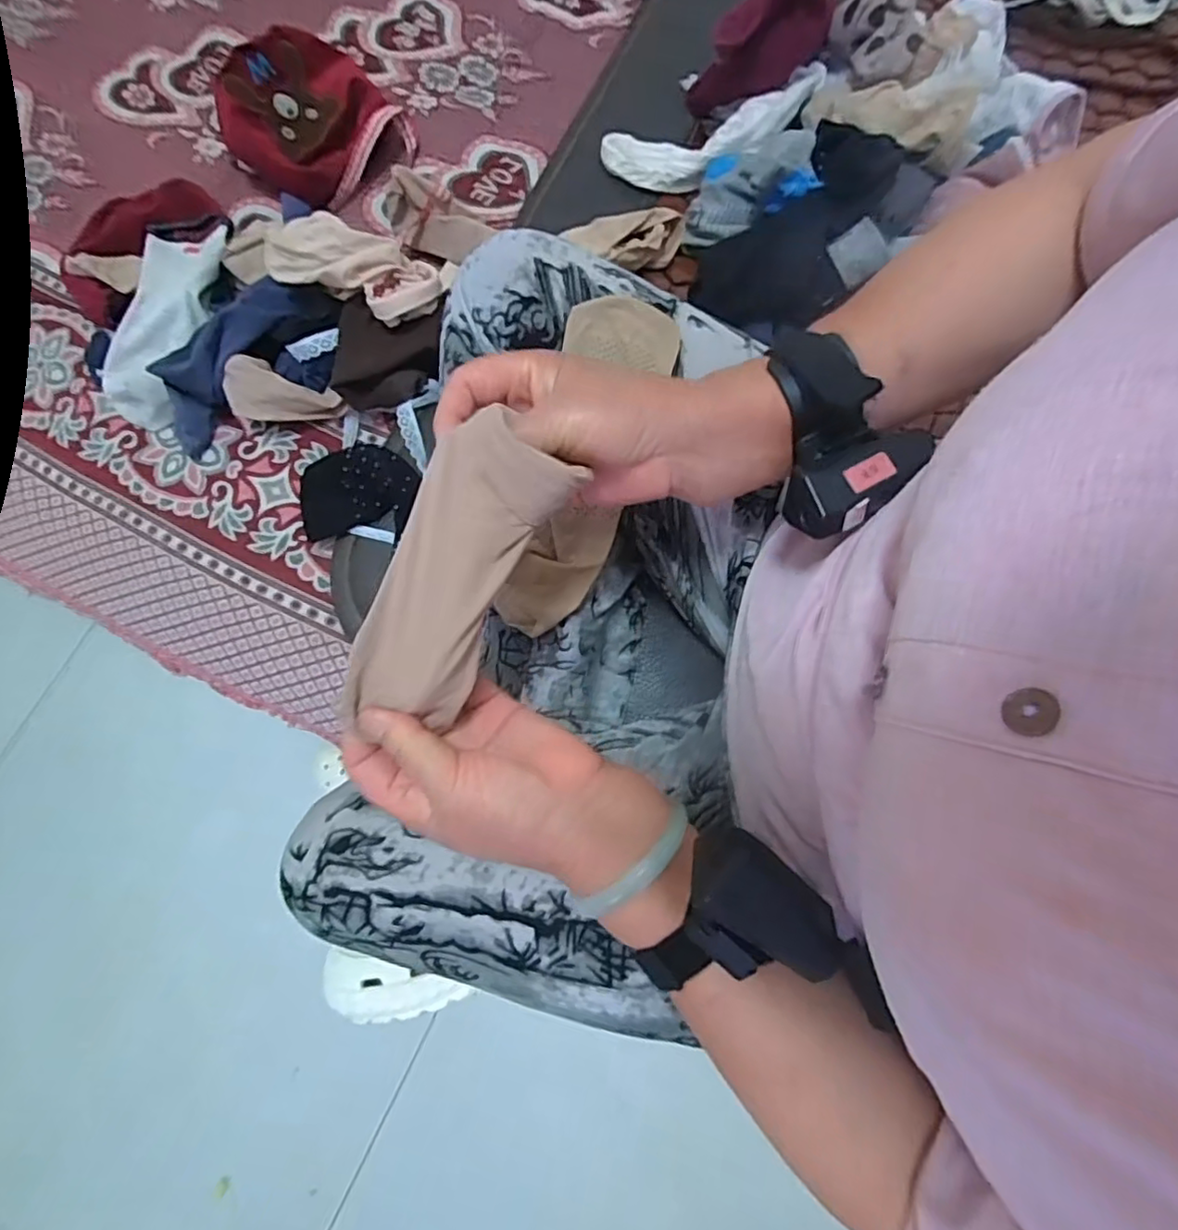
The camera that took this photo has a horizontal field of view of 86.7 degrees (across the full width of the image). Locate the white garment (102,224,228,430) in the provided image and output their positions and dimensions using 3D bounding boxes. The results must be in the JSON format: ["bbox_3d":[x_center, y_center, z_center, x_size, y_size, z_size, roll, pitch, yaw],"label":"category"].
[{"bbox_3d":[-0.362,-0.254,0.545,0.072,0.056,0.178,11,75,4],"label":"white garment"}]

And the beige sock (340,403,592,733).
[{"bbox_3d":[-0.067,-0.018,0.301,0.065,0.021,0.150,27,95,8],"label":"beige sock"}]

